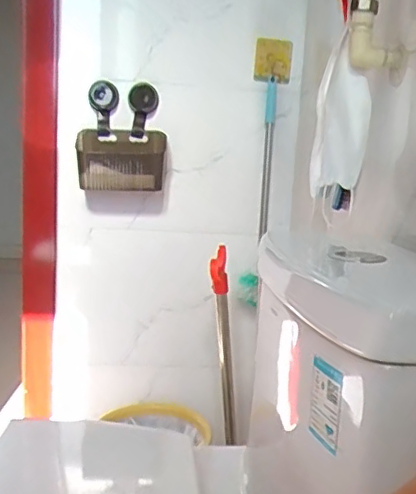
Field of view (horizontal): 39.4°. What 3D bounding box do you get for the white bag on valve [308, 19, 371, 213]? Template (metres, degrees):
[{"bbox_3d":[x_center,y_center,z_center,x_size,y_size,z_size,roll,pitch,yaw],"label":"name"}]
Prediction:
[{"bbox_3d":[0.170,-0.151,0.744,0.068,0.199,0.047,5,10,12],"label":"white bag on valve"}]

